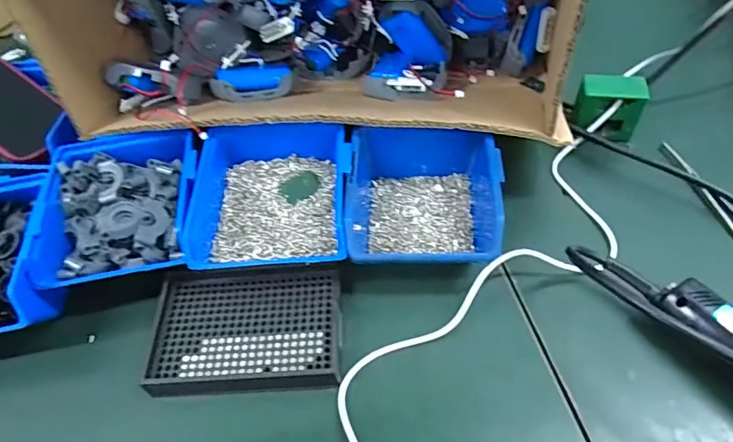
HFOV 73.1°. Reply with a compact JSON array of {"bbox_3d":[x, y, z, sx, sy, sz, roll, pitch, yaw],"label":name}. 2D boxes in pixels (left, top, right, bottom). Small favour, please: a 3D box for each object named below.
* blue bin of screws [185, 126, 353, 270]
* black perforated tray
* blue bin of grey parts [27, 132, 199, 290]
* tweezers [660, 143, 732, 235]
[{"bbox_3d":[-0.071,-0.020,0.399,0.115,0.054,0.131,-4,53,3],"label":"blue bin of screws"},{"bbox_3d":[-0.086,0.075,0.365,0.134,0.013,0.096,-4,53,3],"label":"black perforated tray"},{"bbox_3d":[-0.194,-0.011,0.406,0.120,0.051,0.131,-11,53,-2],"label":"blue bin of grey parts"},{"bbox_3d":[0.283,-0.019,0.406,0.019,0.011,0.132,-13,53,-4],"label":"tweezers"}]

